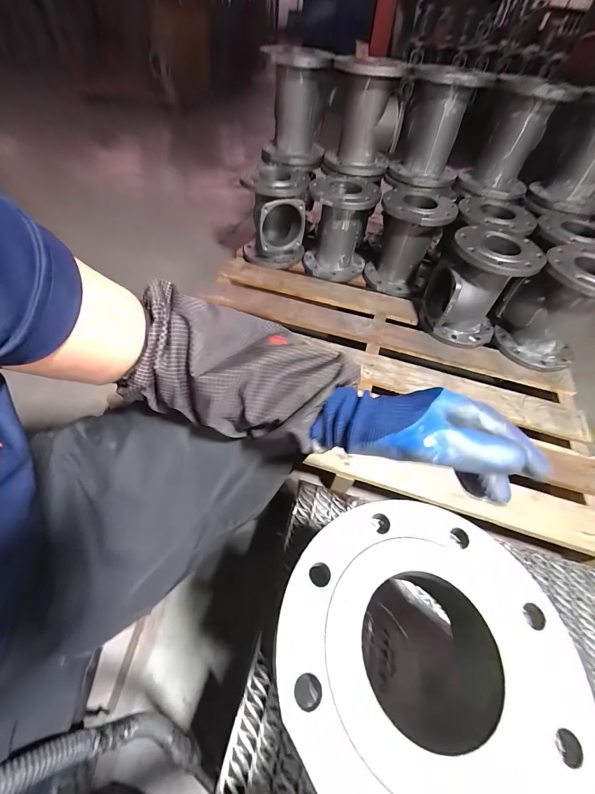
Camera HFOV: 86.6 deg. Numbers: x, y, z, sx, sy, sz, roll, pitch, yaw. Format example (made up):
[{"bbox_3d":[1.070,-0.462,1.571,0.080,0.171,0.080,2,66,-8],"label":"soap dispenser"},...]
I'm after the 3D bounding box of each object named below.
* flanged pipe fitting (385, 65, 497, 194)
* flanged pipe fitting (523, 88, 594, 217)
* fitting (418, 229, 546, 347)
[{"bbox_3d":[0.381,-0.741,0.875,0.199,0.237,0.202,18,53,9],"label":"flanged pipe fitting"},{"bbox_3d":[0.773,-0.640,0.835,0.182,0.247,0.203,28,55,16],"label":"flanged pipe fitting"},{"bbox_3d":[0.475,-0.288,0.856,0.201,0.249,0.191,13,52,6],"label":"fitting"}]

